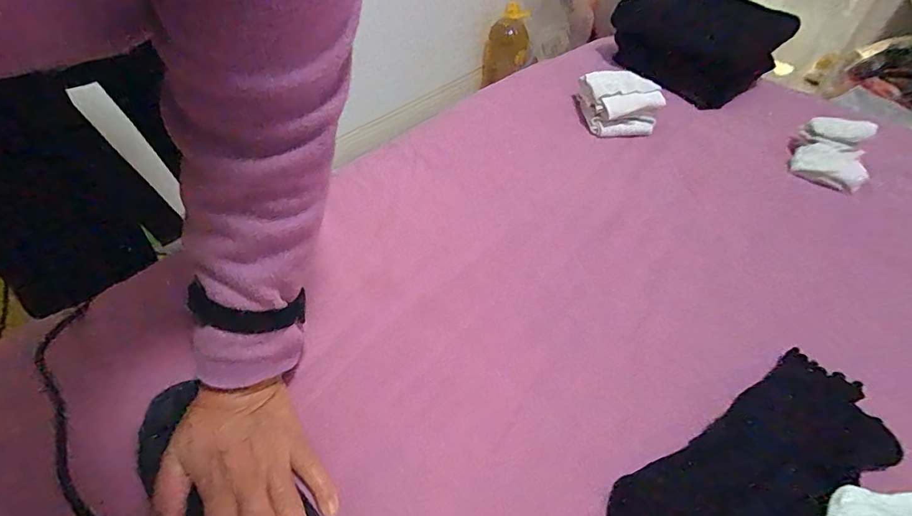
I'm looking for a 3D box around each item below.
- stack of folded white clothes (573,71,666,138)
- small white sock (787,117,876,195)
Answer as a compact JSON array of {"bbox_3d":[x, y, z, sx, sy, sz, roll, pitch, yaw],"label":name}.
[{"bbox_3d":[0.250,-0.238,0.702,0.106,0.074,0.104,-3,45,-8],"label":"stack of folded white clothes"},{"bbox_3d":[0.535,-0.149,0.647,0.083,0.073,0.127,23,48,17],"label":"small white sock"}]

